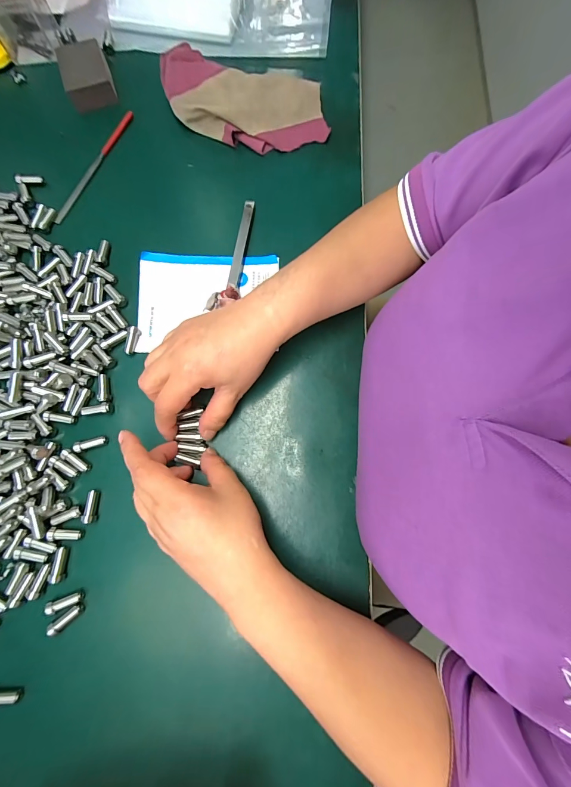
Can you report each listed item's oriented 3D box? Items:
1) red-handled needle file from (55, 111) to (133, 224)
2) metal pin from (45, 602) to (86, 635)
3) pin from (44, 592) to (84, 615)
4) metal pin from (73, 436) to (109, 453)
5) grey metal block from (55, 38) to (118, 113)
[{"bbox_3d":[-0.213,-0.257,0.381,0.011,0.009,0.159,24,77,6],"label":"red-handled needle file"},{"bbox_3d":[-0.176,0.181,0.273,0.027,0.011,0.009,-37,79,-8],"label":"metal pin"},{"bbox_3d":[-0.180,0.170,0.276,0.027,0.009,0.008,-21,77,-5],"label":"pin"},{"bbox_3d":[-0.176,0.045,0.306,0.027,0.008,0.009,-19,77,-5],"label":"metal pin"},{"bbox_3d":[-0.233,-0.374,0.397,0.051,0.027,0.081,-20,77,-5],"label":"grey metal block"}]

